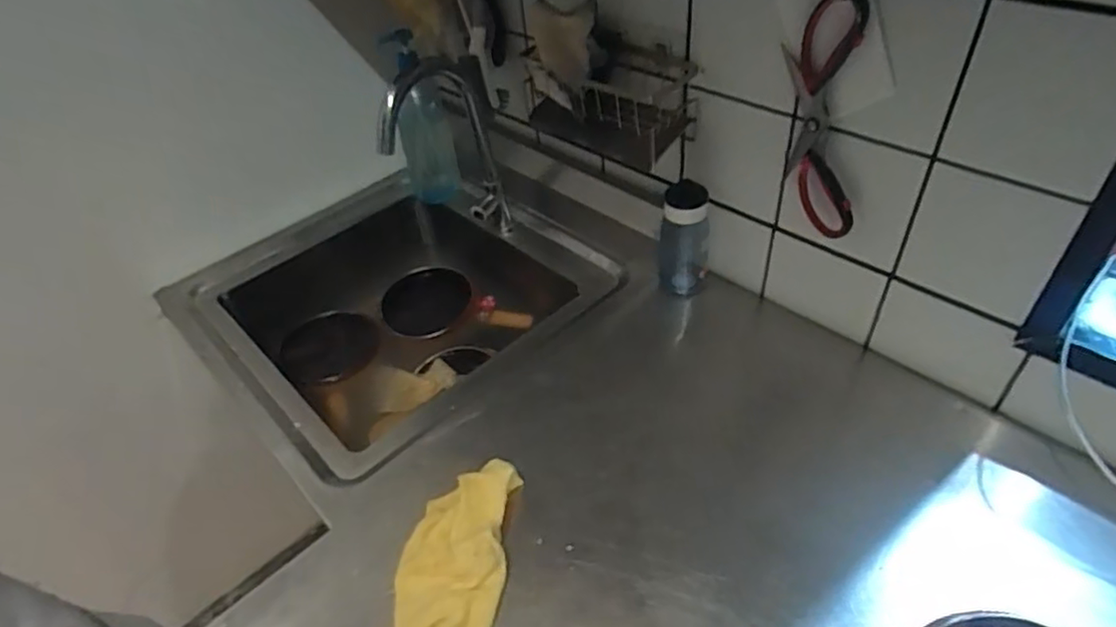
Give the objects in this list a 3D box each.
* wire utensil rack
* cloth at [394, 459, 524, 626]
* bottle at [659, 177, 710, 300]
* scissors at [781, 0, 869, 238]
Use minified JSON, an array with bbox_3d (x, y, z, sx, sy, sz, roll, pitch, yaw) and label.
[{"bbox_3d":[0.056,-0.279,0.854,0.098,0.128,0.238,-33,49,-25],"label":"wire utensil rack"},{"bbox_3d":[-0.107,0.247,0.638,0.108,0.044,0.200,-1,43,7],"label":"cloth"},{"bbox_3d":[0.175,-0.100,0.883,0.065,0.156,0.063,0,43,8],"label":"bottle"},{"bbox_3d":[0.279,-0.202,0.675,0.016,0.260,0.089,-31,37,-24],"label":"scissors"}]

